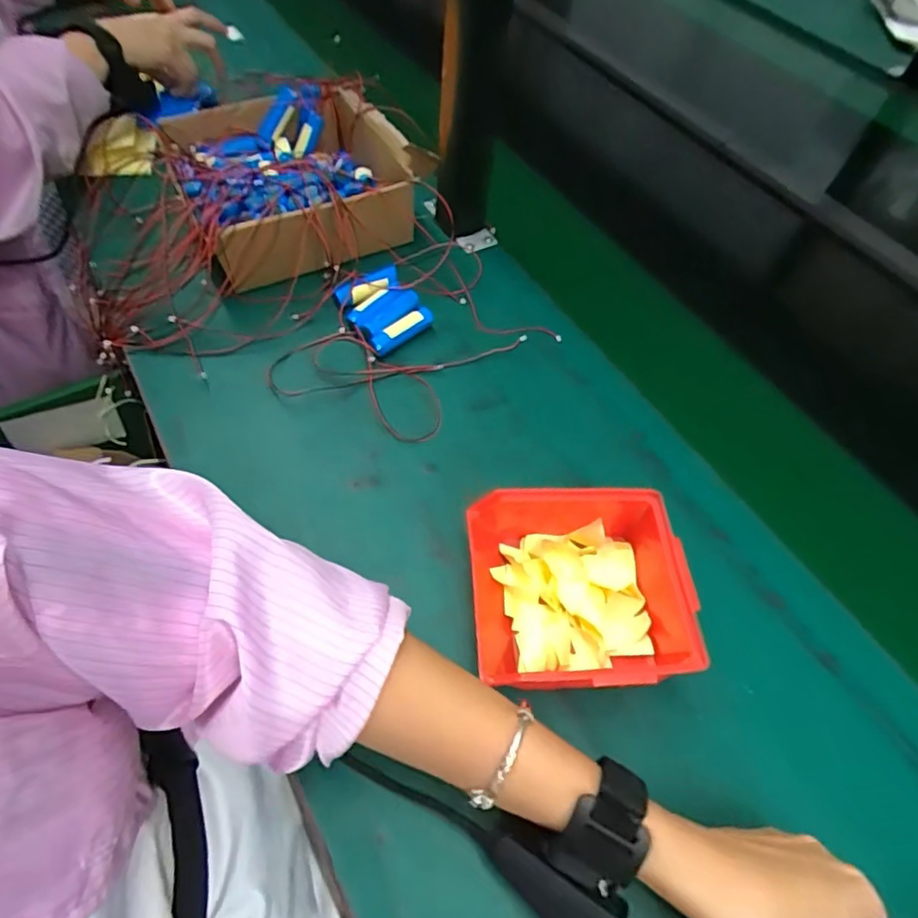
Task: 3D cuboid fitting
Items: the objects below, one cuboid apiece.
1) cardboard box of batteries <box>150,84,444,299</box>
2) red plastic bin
[{"bbox_3d":[-0.166,-0.281,0.578,0.224,0.088,0.215,-29,64,-20],"label":"cardboard box of batteries"},{"bbox_3d":[0.081,0.090,0.386,0.144,0.065,0.125,1,57,-3],"label":"red plastic bin"}]

